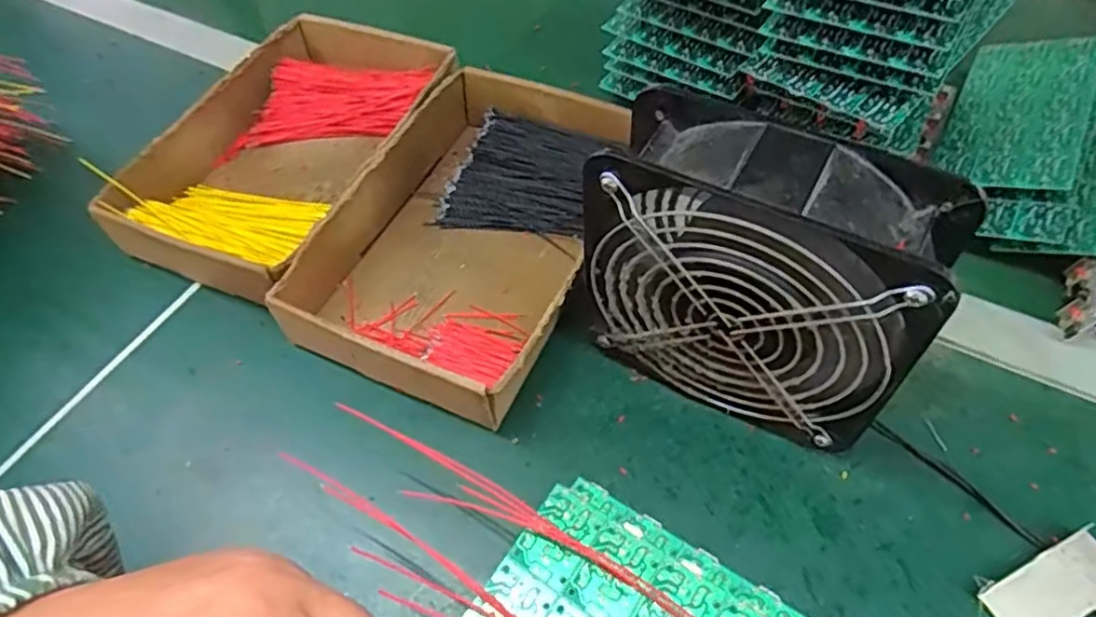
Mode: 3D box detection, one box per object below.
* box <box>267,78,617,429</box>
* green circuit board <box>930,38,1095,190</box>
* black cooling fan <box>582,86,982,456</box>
[{"bbox_3d":[-0.044,-0.051,0.422,0.155,0.044,0.235,20,59,16],"label":"box"},{"bbox_3d":[0.319,-0.135,0.460,0.077,0.006,0.165,14,53,36],"label":"green circuit board"},{"bbox_3d":[0.093,-0.012,0.326,0.155,0.150,0.062,24,60,18],"label":"black cooling fan"}]

